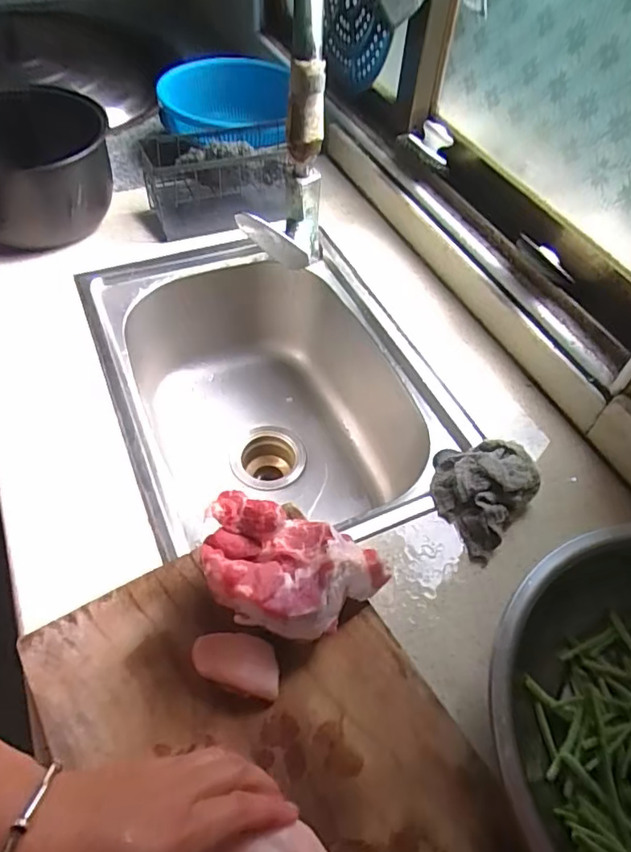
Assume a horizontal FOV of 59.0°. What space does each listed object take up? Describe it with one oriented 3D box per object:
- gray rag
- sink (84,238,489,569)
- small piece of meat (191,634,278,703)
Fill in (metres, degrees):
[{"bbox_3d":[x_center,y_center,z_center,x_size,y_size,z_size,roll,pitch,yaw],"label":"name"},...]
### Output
[{"bbox_3d":[0.153,0.058,0.537,0.094,0.042,0.111,33,58,20],"label":"gray rag"},{"bbox_3d":[-0.058,-0.005,0.726,0.347,0.222,0.462,-19,56,-16],"label":"sink"},{"bbox_3d":[-0.055,0.169,0.398,0.063,0.024,0.034,14,52,8],"label":"small piece of meat"}]

